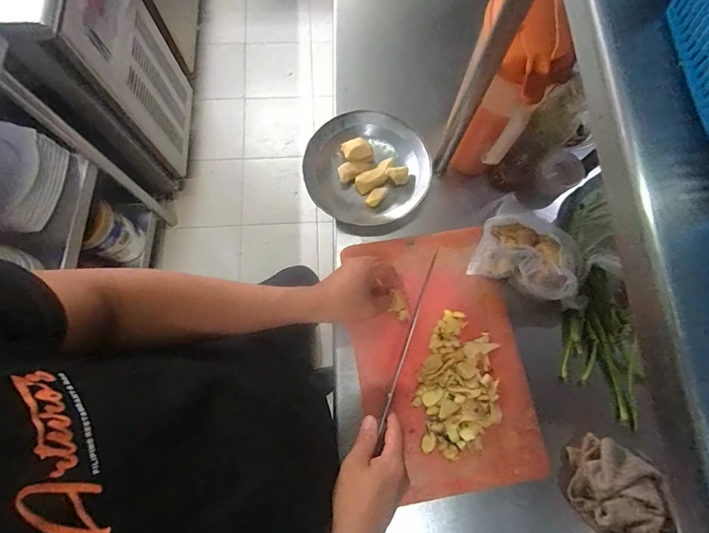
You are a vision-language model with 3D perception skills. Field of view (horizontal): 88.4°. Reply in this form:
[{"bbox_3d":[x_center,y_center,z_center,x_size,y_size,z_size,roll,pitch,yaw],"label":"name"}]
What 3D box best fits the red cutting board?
[{"bbox_3d":[0.121,0.126,0.522,0.235,0.019,0.358,-8,76,-3],"label":"red cutting board"}]

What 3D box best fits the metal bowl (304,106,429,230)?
[{"bbox_3d":[0.021,-0.158,0.592,0.192,0.035,0.187,0,76,-1],"label":"metal bowl"}]

